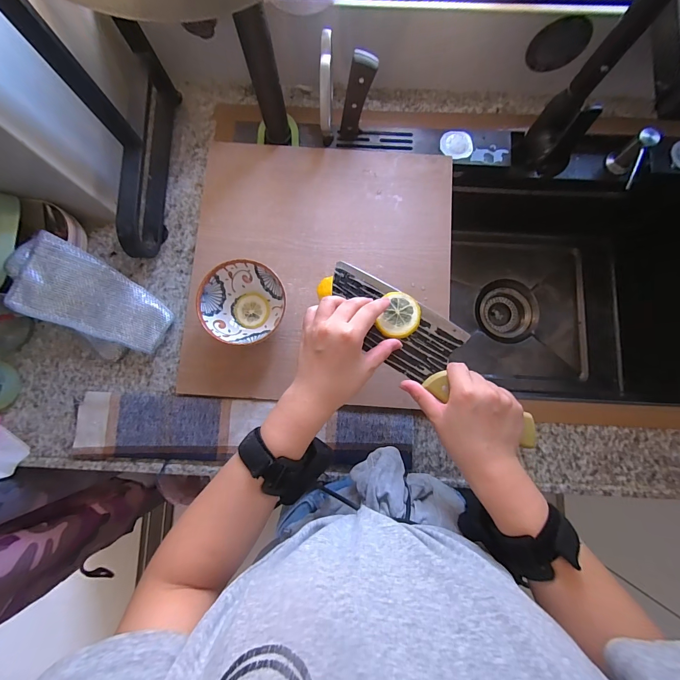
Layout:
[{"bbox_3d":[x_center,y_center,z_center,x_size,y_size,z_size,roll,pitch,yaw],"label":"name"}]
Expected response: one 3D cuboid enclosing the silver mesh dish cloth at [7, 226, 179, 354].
[{"bbox_3d":[-0.331,-0.053,0.450,0.190,0.021,0.098,31,82,-15],"label":"silver mesh dish cloth"}]

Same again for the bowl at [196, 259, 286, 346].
[{"bbox_3d":[-0.130,-0.047,0.454,0.100,0.059,0.105,0,82,0],"label":"bowl"}]

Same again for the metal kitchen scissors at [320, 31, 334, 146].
[{"bbox_3d":[-0.018,-0.345,0.466,0.015,0.128,0.102,0,82,0],"label":"metal kitchen scissors"}]

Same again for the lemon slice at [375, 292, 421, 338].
[{"bbox_3d":[0.067,-0.028,0.374,0.044,0.008,0.050,10,82,1],"label":"lemon slice"}]

